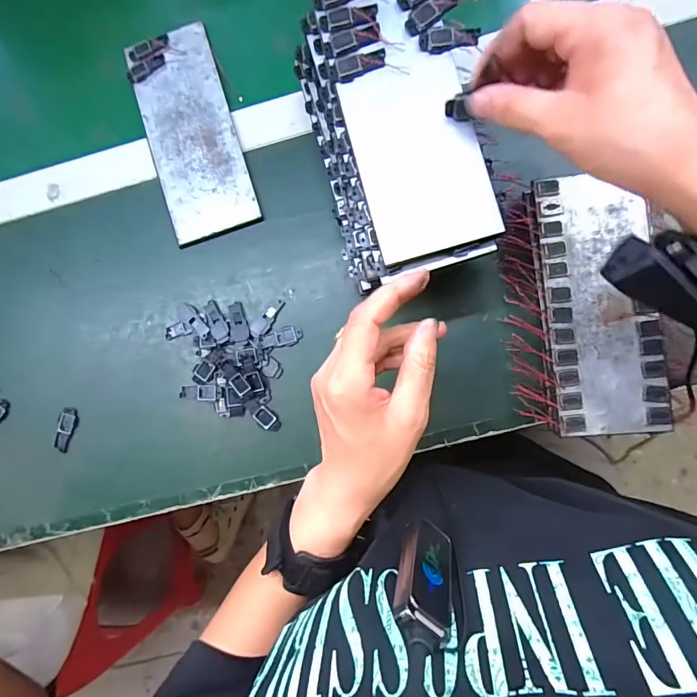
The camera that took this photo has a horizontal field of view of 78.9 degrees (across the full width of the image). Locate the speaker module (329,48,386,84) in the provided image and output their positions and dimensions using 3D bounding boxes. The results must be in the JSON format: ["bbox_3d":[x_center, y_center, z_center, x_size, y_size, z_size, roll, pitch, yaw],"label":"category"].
[{"bbox_3d":[0.006,-0.191,0.286,0.038,0.004,0.016,-11,86,5],"label":"speaker module"}]

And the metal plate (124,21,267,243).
[{"bbox_3d":[-0.145,-0.198,0.393,0.081,0.007,0.196,-18,86,4],"label":"metal plate"}]

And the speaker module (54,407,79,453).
[{"bbox_3d":[-0.259,0.074,0.387,0.014,0.004,0.040,7,88,6],"label":"speaker module"}]

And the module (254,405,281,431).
[{"bbox_3d":[-0.070,0.062,0.371,0.025,0.006,0.015,40,91,6],"label":"module"}]

